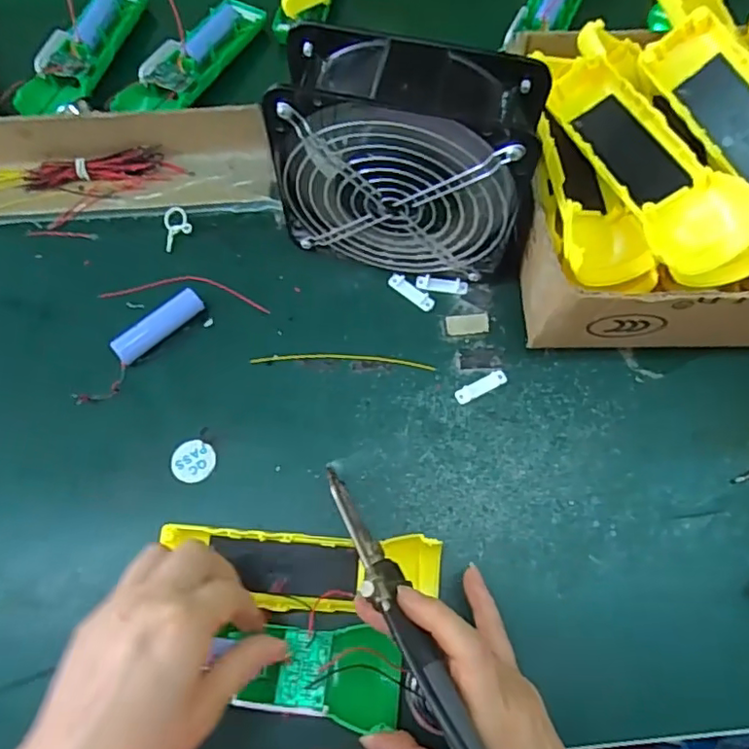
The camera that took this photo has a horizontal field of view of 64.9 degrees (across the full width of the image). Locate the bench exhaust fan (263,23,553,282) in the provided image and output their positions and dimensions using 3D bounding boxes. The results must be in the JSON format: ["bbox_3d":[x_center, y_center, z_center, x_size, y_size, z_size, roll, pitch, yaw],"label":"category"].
[{"bbox_3d":[0.023,-0.129,0.378,0.160,0.149,0.067,11,69,4],"label":"bench exhaust fan"}]

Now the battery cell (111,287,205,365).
[{"bbox_3d":[-0.148,-0.033,0.406,0.066,0.017,0.017,-39,74,-14],"label":"battery cell"}]

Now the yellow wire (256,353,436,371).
[{"bbox_3d":[-0.022,-0.010,0.406,0.124,0.004,0.010,2,69,1],"label":"yellow wire"}]

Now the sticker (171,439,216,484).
[{"bbox_3d":[-0.117,0.055,0.380,0.026,0.004,0.027,0,69,0],"label":"sticker"}]

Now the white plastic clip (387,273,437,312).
[{"bbox_3d":[0.027,-0.060,0.425,0.038,0.004,0.013,38,73,13],"label":"white plastic clip"}]

